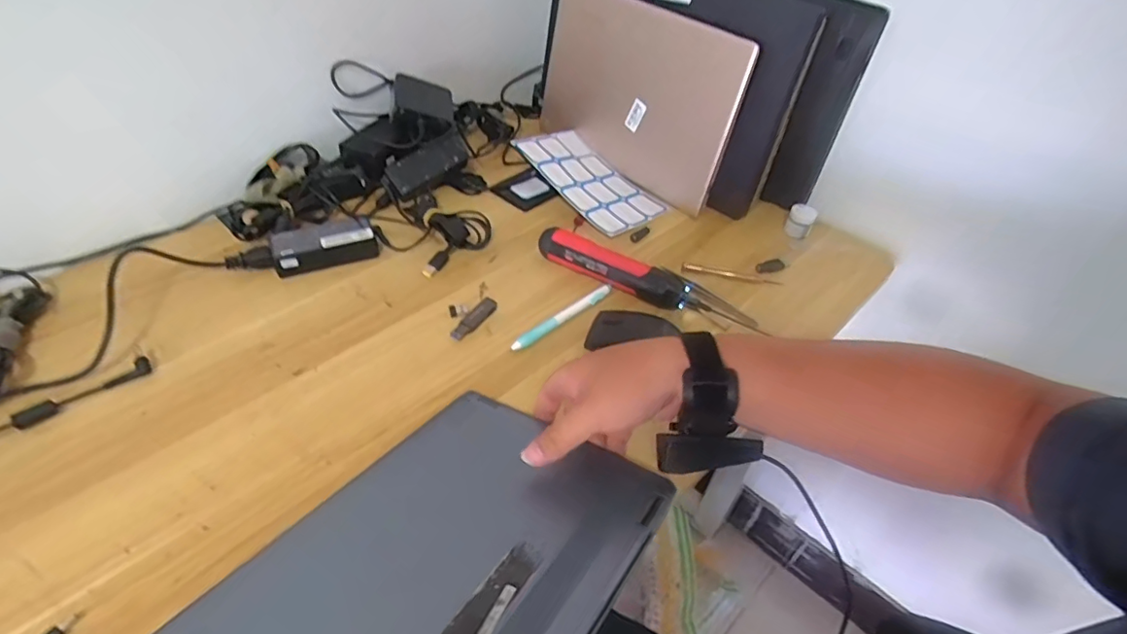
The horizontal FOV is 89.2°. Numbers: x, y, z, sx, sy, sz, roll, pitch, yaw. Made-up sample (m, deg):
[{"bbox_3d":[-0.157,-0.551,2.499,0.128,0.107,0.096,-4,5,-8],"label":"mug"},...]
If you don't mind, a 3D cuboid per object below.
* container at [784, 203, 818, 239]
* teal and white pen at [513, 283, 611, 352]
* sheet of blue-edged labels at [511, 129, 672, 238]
[{"bbox_3d":[0.292,-0.120,0.703,0.031,0.024,0.037,21,46,16],"label":"container"},{"bbox_3d":[0.003,-0.002,0.578,0.133,0.008,0.015,-30,54,-31],"label":"teal and white pen"},{"bbox_3d":[0.036,-0.185,0.742,0.114,0.040,0.190,-32,55,-32],"label":"sheet of blue-edged labels"}]

